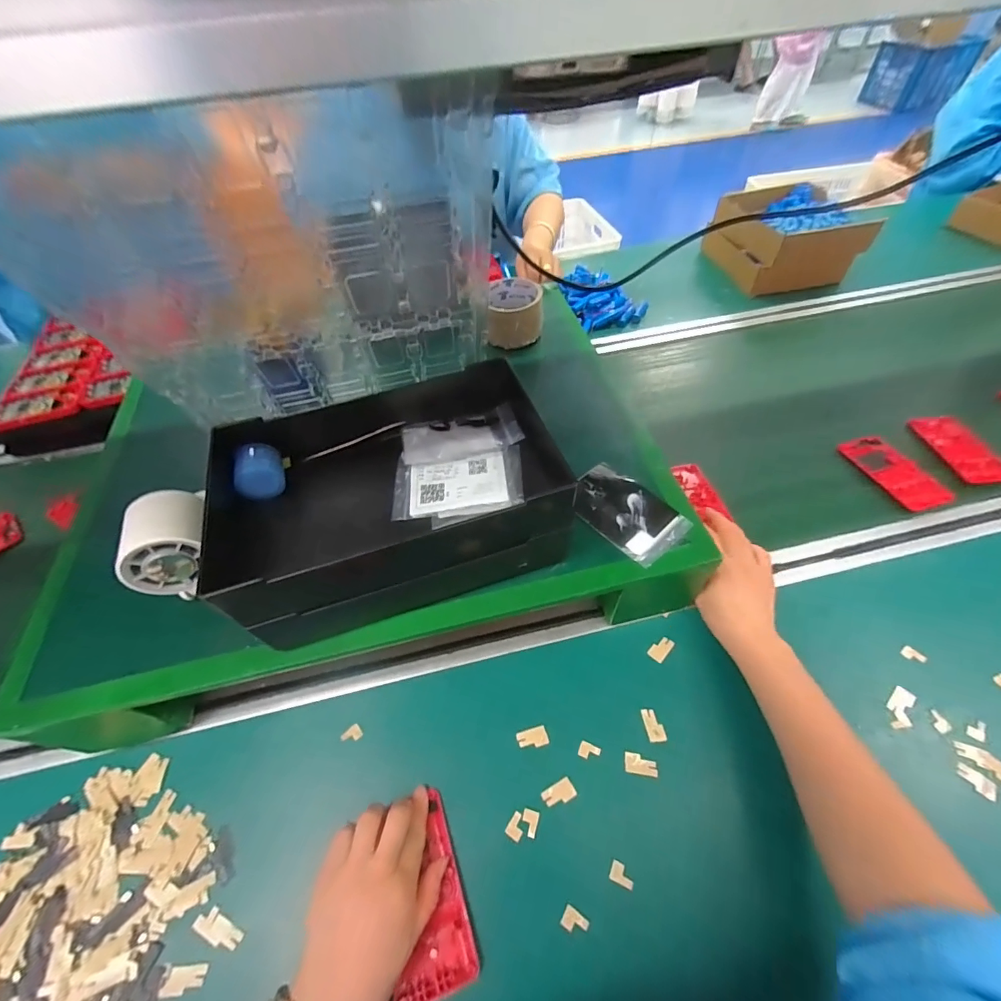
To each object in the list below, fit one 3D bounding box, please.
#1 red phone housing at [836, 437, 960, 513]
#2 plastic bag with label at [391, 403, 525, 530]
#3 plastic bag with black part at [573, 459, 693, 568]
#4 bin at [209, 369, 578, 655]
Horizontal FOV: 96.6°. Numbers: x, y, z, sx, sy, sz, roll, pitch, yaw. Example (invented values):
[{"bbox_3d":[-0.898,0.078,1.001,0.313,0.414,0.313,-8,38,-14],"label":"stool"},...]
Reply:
[{"bbox_3d":[0.506,-0.038,0.573,0.066,0.008,0.129,-14,48,-4],"label":"red phone housing"},{"bbox_3d":[-0.037,-0.032,0.382,0.106,0.012,0.113,-6,56,0],"label":"plastic bag with label"},{"bbox_3d":[0.118,0.010,0.427,0.072,0.007,0.106,-37,60,-23],"label":"plastic bag with black part"},{"bbox_3d":[-0.089,-0.009,0.393,0.272,0.100,0.209,-11,53,-5],"label":"bin"}]

